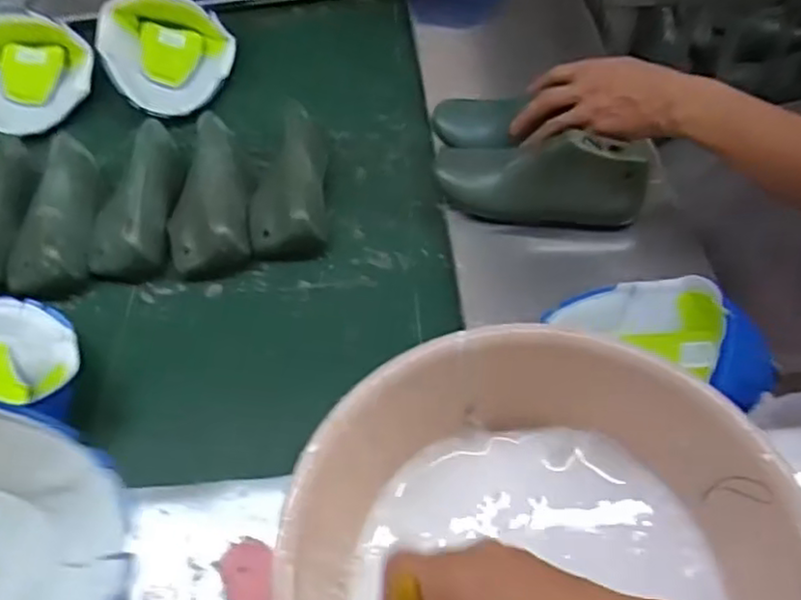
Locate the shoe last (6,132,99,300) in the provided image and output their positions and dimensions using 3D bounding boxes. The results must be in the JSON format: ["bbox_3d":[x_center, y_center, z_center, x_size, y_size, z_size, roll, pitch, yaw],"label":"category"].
[{"bbox_3d":[-0.390,-0.102,0.775,0.091,0.061,0.207,-6,53,1],"label":"shoe last"}]

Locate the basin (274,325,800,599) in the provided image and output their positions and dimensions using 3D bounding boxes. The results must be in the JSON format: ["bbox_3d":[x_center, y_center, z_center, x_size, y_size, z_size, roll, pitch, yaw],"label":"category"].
[{"bbox_3d":[0.085,0.169,0.430,0.296,0.097,0.292,-2,53,3],"label":"basin"}]

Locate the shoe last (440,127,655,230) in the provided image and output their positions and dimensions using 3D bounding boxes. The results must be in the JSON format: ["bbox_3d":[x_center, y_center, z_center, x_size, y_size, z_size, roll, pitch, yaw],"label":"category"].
[{"bbox_3d":[0.140,-0.129,0.699,0.213,0.083,0.067,10,55,12],"label":"shoe last"}]

